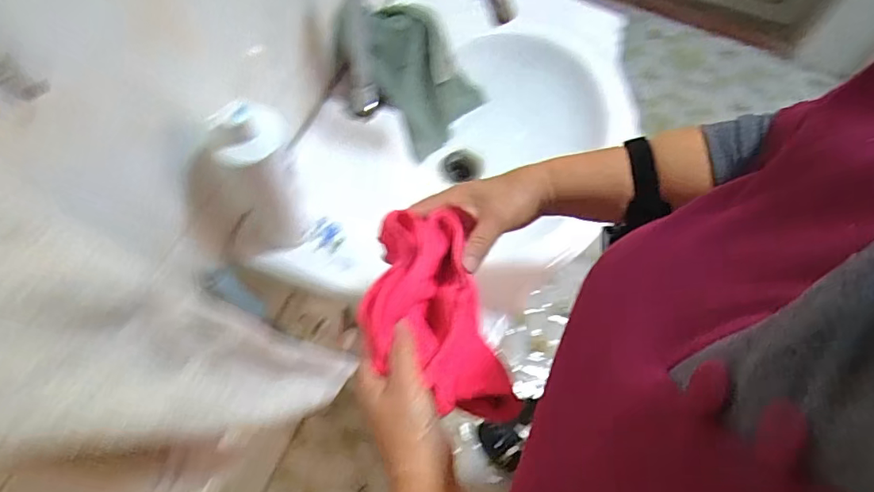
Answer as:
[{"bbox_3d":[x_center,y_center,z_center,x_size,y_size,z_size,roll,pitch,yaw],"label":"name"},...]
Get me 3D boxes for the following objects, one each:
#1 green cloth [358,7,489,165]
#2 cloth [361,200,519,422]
[{"bbox_3d":[-0.019,-0.225,0.755,0.086,0.254,0.113,-10,63,25],"label":"green cloth"},{"bbox_3d":[-0.009,0.057,0.438,0.104,0.046,0.173,-13,67,-7],"label":"cloth"}]

